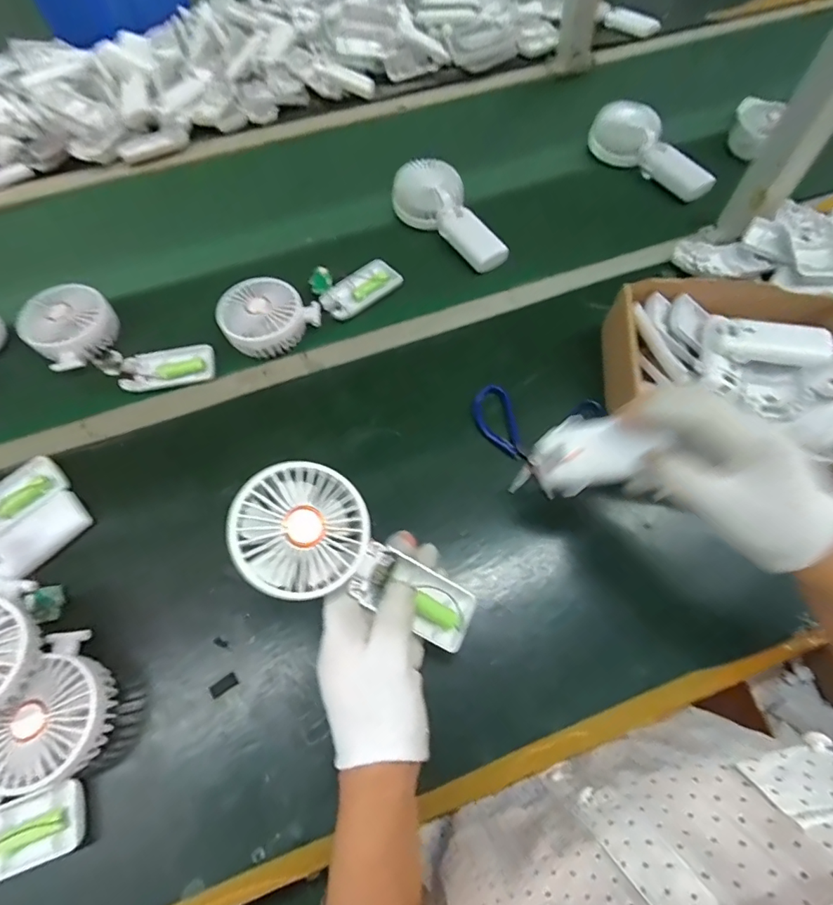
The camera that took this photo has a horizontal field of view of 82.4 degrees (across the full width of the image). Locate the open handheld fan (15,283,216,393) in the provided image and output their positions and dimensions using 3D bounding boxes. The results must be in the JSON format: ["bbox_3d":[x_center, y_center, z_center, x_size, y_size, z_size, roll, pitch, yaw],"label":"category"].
[{"bbox_3d":[-0.327,-0.119,0.523,0.208,0.036,0.088,23,64,-2],"label":"open handheld fan"}]

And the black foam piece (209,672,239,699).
[{"bbox_3d":[-0.159,0.192,0.392,0.023,0.004,0.012,-29,65,-13],"label":"black foam piece"}]

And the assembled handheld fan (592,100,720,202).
[{"bbox_3d":[0.322,-0.408,0.649,0.181,0.044,0.075,46,114,14],"label":"assembled handheld fan"}]

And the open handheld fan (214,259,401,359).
[{"bbox_3d":[-0.118,-0.175,0.544,0.205,0.039,0.081,-26,64,-11],"label":"open handheld fan"}]

